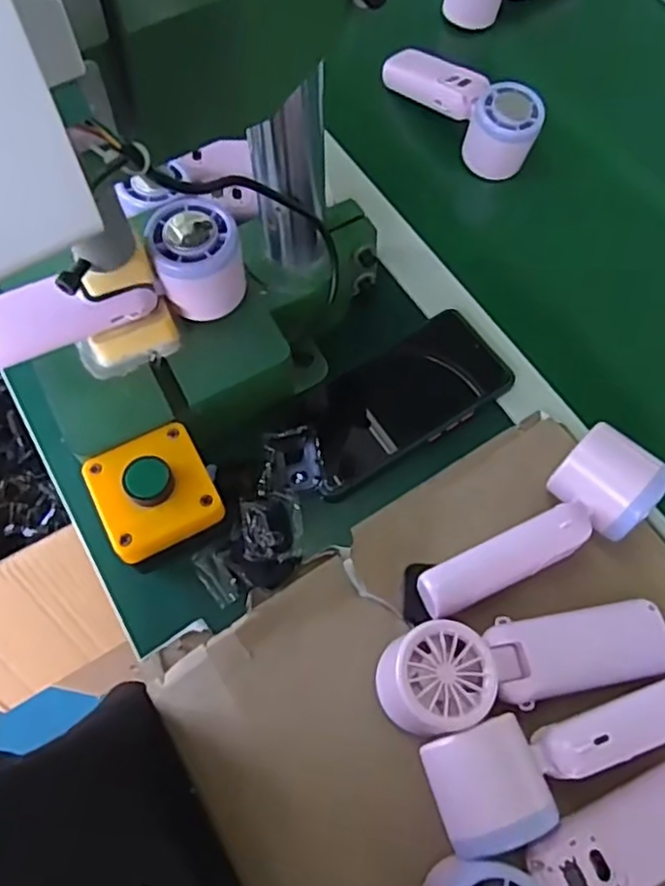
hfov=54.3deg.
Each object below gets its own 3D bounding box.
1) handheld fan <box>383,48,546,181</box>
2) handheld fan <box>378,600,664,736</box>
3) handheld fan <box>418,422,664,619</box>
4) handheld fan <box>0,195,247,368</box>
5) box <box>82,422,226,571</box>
[{"bbox_3d":[0.115,-0.304,0.570,0.056,0.049,0.162,-33,69,-12],"label":"handheld fan"},{"bbox_3d":[0.110,0.118,0.360,0.163,0.047,0.050,-12,67,-3],"label":"handheld fan"},{"bbox_3d":[0.131,0.059,0.396,0.163,0.057,0.061,-37,70,-13],"label":"handheld fan"},{"bbox_3d":[-0.135,-0.093,0.406,0.162,0.070,0.048,-22,67,-7],"label":"handheld fan"},{"bbox_3d":[-0.111,0.035,0.412,0.073,0.056,0.076,-28,68,-10],"label":"box"}]

